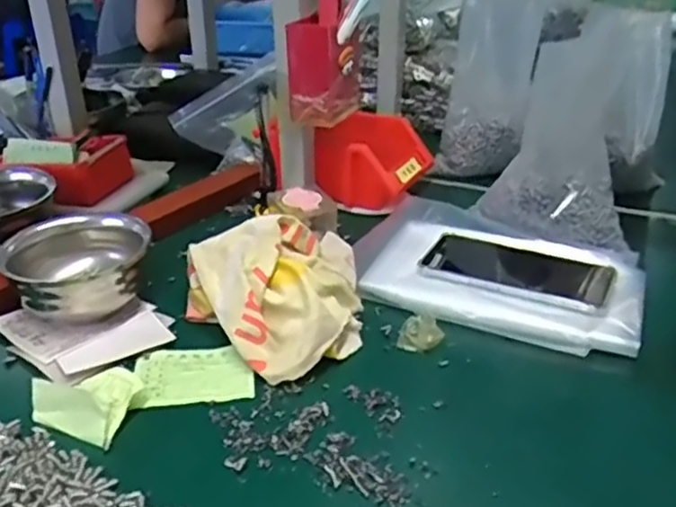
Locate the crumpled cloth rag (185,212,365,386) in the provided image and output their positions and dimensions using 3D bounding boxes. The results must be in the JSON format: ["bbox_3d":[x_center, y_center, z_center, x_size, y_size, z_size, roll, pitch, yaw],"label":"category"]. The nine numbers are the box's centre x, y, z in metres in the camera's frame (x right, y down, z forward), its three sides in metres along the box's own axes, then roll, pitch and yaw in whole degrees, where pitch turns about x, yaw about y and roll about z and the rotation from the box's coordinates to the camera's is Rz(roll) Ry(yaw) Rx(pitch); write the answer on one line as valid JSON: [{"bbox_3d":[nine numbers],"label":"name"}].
[{"bbox_3d":[-0.044,0.028,0.574,0.152,0.075,0.157,-8,30,-16],"label":"crumpled cloth rag"}]

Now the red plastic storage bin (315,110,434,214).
[{"bbox_3d":[0.048,-0.116,0.815,0.111,0.085,0.147,10,30,16],"label":"red plastic storage bin"}]

